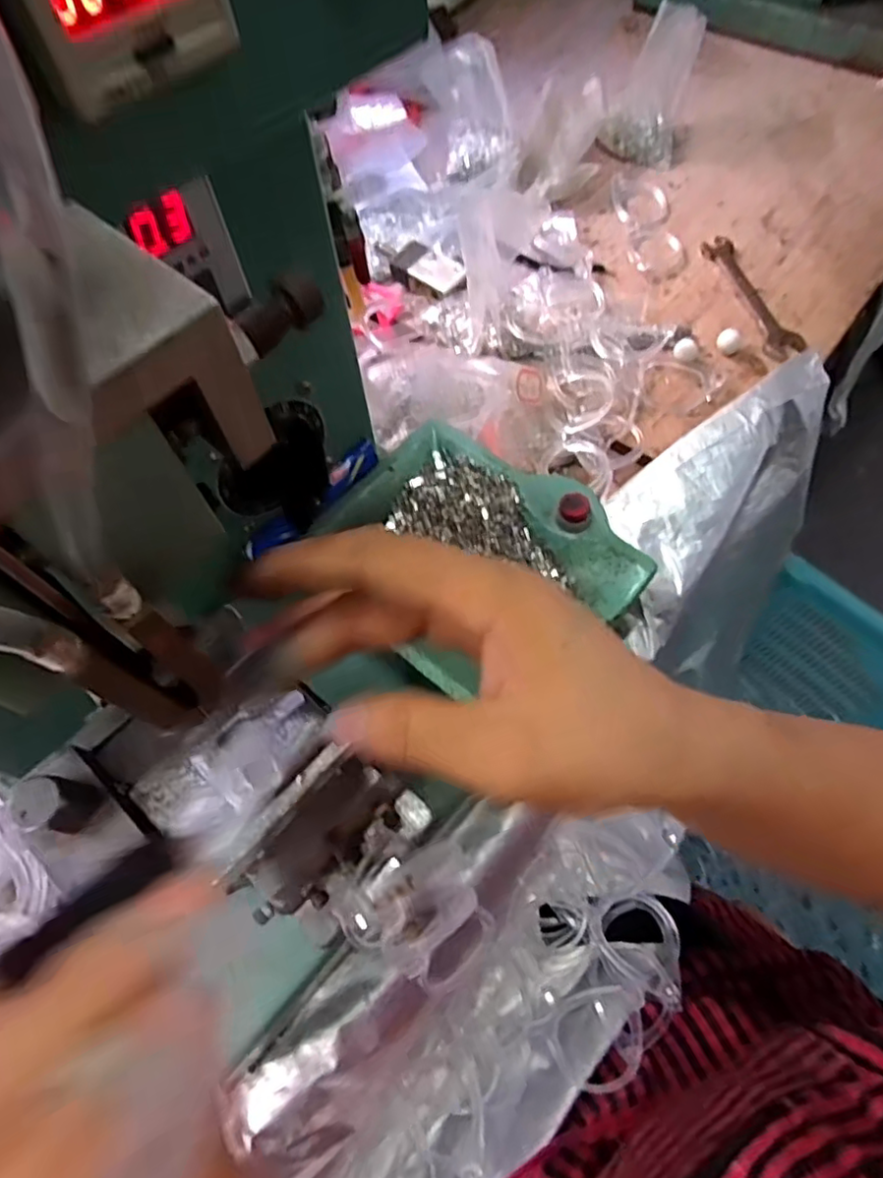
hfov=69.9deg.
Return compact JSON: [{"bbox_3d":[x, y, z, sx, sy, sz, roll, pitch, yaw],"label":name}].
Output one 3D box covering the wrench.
[{"bbox_3d":[0.341,-0.325,0.693,0.047,0.018,0.215,5,56,-21],"label":"wrench"}]

